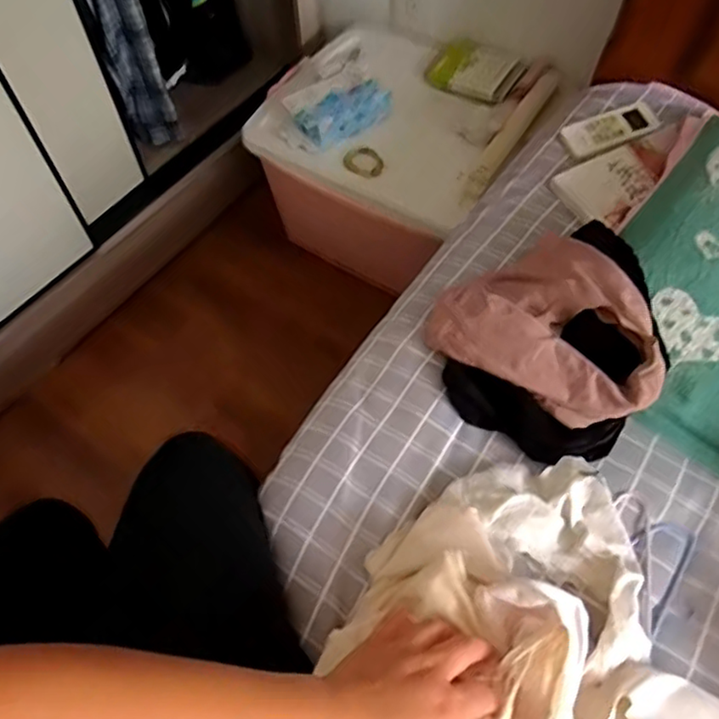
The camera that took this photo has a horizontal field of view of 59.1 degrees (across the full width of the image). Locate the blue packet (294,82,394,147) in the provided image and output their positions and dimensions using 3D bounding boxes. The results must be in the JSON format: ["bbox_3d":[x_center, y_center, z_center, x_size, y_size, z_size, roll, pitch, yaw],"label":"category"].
[{"bbox_3d":[-0.028,-0.450,1.168,0.169,0.063,0.083,-39,68,-20],"label":"blue packet"}]

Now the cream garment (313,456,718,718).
[{"bbox_3d":[0.177,0.238,0.501,0.352,0.105,0.288,38,68,22],"label":"cream garment"}]

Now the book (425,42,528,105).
[{"bbox_3d":[0.218,-0.549,1.207,0.174,0.024,0.116,33,65,17],"label":"book"}]

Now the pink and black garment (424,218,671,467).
[{"bbox_3d":[0.205,-0.023,0.672,0.235,0.073,0.239,-19,60,-8],"label":"pink and black garment"}]

